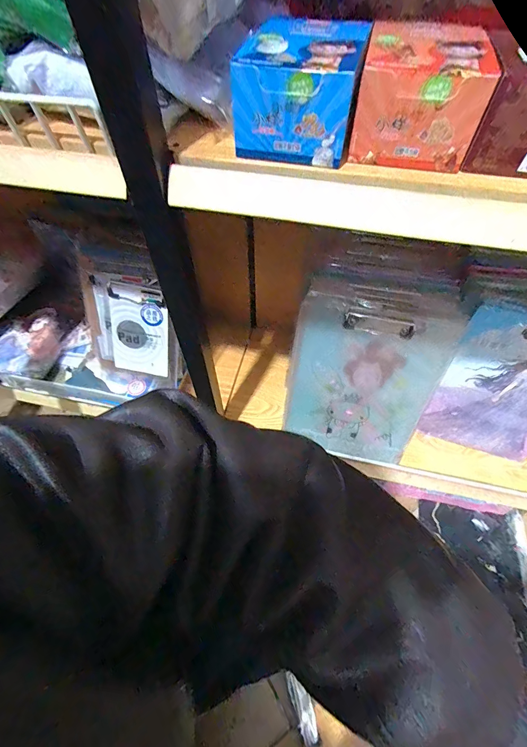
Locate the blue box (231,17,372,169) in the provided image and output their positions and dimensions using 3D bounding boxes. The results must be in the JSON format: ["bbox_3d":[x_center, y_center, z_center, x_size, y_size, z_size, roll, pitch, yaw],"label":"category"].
[{"bbox_3d":[0.028,-0.205,0.244,0.078,0.062,0.080,13,57,9],"label":"blue box"}]

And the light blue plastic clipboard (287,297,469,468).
[{"bbox_3d":[0.157,0.027,0.547,0.221,0.292,0.015,9,37,5],"label":"light blue plastic clipboard"}]

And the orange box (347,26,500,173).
[{"bbox_3d":[0.109,-0.194,0.237,0.079,0.061,0.068,11,56,7],"label":"orange box"}]

